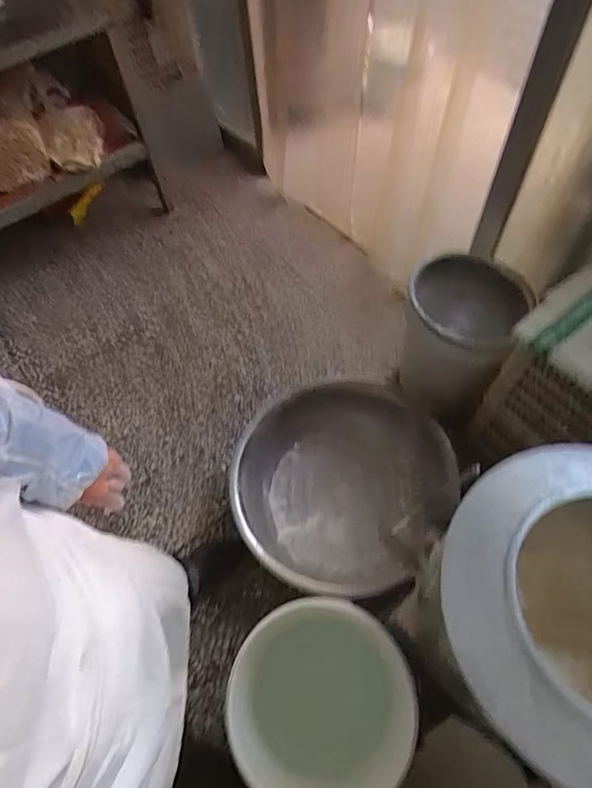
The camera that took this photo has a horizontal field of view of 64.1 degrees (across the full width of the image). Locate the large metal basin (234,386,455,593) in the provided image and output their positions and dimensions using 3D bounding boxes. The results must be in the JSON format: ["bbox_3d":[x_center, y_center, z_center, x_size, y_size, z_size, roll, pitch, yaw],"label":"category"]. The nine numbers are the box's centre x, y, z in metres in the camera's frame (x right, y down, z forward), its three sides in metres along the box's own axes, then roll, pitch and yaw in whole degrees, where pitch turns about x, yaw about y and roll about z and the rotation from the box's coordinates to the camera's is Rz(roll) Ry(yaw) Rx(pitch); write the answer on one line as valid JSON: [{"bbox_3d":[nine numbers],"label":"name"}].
[{"bbox_3d":[0.115,0.228,1.263,0.535,0.164,0.559,14,63,11],"label":"large metal basin"}]

